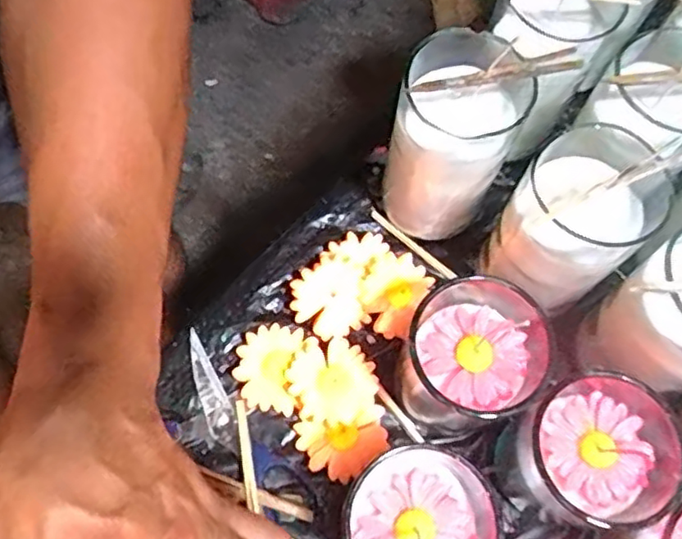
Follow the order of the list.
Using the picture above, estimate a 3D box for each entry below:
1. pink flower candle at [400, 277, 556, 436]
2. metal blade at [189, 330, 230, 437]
[{"bbox_3d":[0.069,0.048,0.355,0.070,0.084,0.072,0,69,0],"label":"pink flower candle"},{"bbox_3d":[-0.082,0.068,0.395,0.016,0.006,0.068,-20,70,-8],"label":"metal blade"}]

